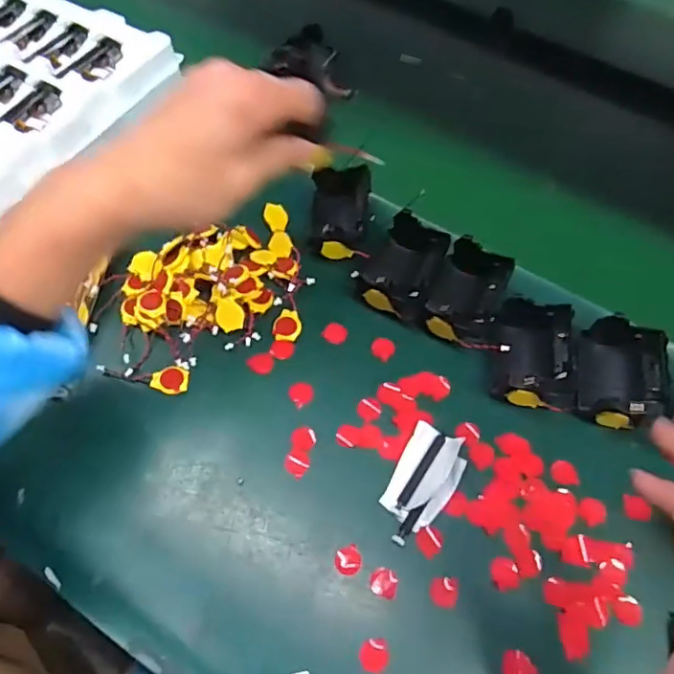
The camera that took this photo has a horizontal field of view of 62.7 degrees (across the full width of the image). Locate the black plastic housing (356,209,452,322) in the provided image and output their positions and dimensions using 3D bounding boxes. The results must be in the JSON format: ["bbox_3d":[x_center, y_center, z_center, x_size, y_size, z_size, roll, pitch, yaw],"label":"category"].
[{"bbox_3d":[0.049,-0.053,0.416,0.054,0.038,0.073,22,60,9],"label":"black plastic housing"}]

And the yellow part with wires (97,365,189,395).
[{"bbox_3d":[-0.132,0.029,0.376,0.059,0.006,0.018,1,59,-4],"label":"yellow part with wires"}]

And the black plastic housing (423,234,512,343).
[{"bbox_3d":[0.096,-0.031,0.404,0.047,0.039,0.075,22,60,8],"label":"black plastic housing"}]

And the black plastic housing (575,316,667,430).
[{"bbox_3d":[0.196,0.026,0.379,0.056,0.034,0.073,10,59,2],"label":"black plastic housing"}]

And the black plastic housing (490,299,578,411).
[{"bbox_3d":[0.138,0.013,0.382,0.057,0.039,0.072,14,59,4],"label":"black plastic housing"}]

